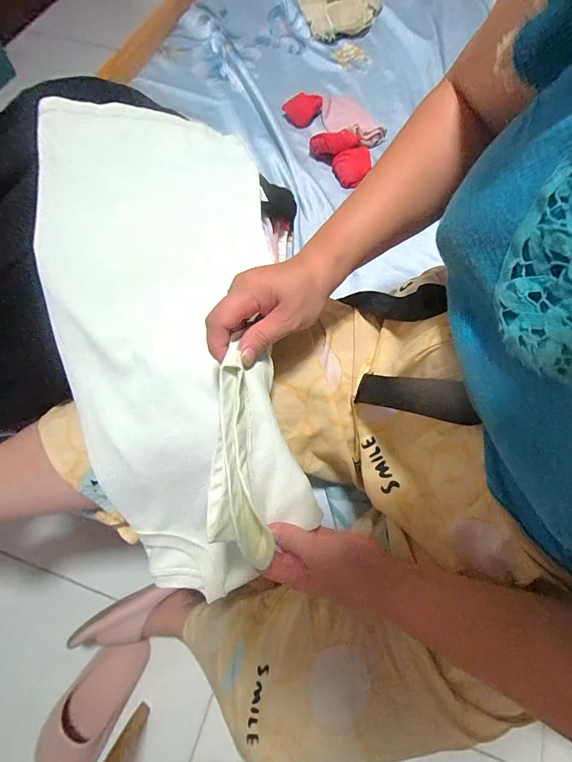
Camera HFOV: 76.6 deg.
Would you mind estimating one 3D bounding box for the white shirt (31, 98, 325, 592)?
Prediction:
[{"bbox_3d":[-0.135,-0.062,0.396,0.206,0.195,0.587,-14,80,-6],"label":"white shirt"}]

